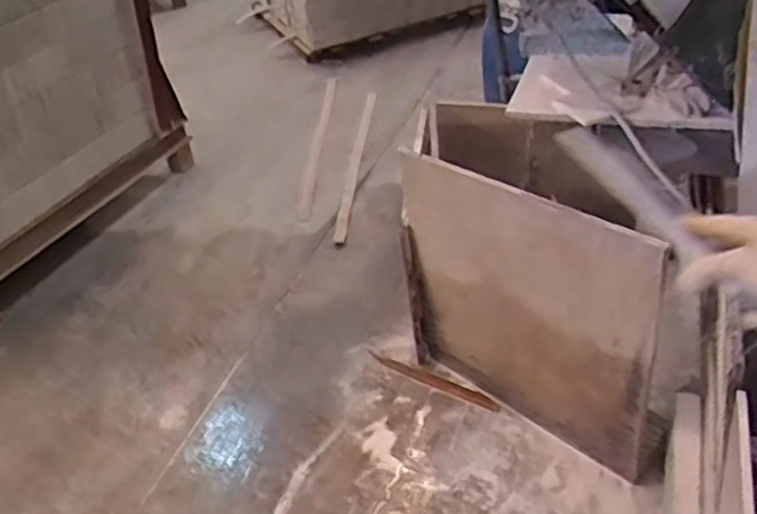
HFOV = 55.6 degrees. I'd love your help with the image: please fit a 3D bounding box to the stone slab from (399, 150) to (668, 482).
[{"bbox_3d":[0.283,0.118,1.422,0.550,0.628,0.025,25,51,36],"label":"stone slab"}]

